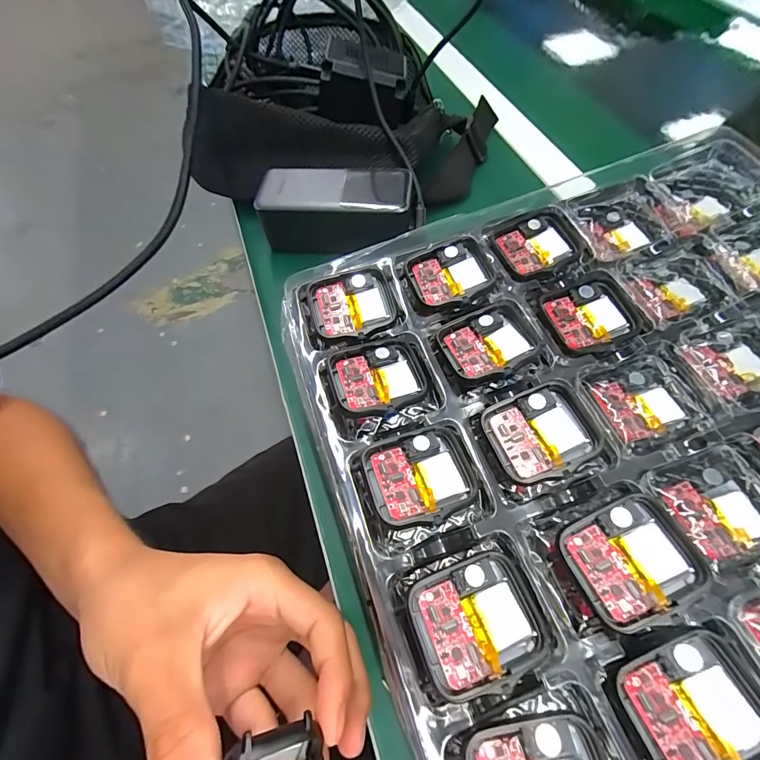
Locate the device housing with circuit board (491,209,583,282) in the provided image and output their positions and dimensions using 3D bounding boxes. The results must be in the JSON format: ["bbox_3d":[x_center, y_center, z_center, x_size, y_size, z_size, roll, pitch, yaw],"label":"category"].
[{"bbox_3d":[0.092,-0.078,0.215,0.049,0.009,0.038,-18,63,-6],"label":"device housing with circuit board"}]

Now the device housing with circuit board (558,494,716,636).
[{"bbox_3d":[0.092,0.066,0.139,0.041,0.010,0.035,-23,63,-8],"label":"device housing with circuit board"}]

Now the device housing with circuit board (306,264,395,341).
[{"bbox_3d":[-0.015,-0.039,0.200,0.043,0.012,0.037,-10,62,-2],"label":"device housing with circuit board"}]

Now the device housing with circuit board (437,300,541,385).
[{"bbox_3d":[0.055,-0.018,0.185,0.044,0.011,0.038,-23,63,-8],"label":"device housing with circuit board"}]

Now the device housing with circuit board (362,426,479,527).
[{"bbox_3d":[0.017,0.039,0.157,0.043,0.008,0.037,-17,62,-5],"label":"device housing with circuit board"}]

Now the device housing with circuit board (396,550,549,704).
[{"bbox_3d":[0.034,0.085,0.133,0.045,0.008,0.037,-19,63,-6],"label":"device housing with circuit board"}]

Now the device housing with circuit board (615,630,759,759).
[{"bbox_3d":[0.103,0.106,0.123,0.041,0.010,0.034,-20,63,-7],"label":"device housing with circuit board"}]

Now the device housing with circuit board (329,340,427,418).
[{"bbox_3d":[0.000,0.000,0.181,0.045,0.012,0.039,-16,62,-5],"label":"device housing with circuit board"}]

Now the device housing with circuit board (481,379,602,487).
[{"bbox_3d":[0.070,0.023,0.164,0.042,0.010,0.037,-21,63,-7],"label":"device housing with circuit board"}]

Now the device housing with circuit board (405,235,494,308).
[{"bbox_3d":[0.039,-0.058,0.205,0.043,0.007,0.037,-20,63,-7],"label":"device housing with circuit board"}]

